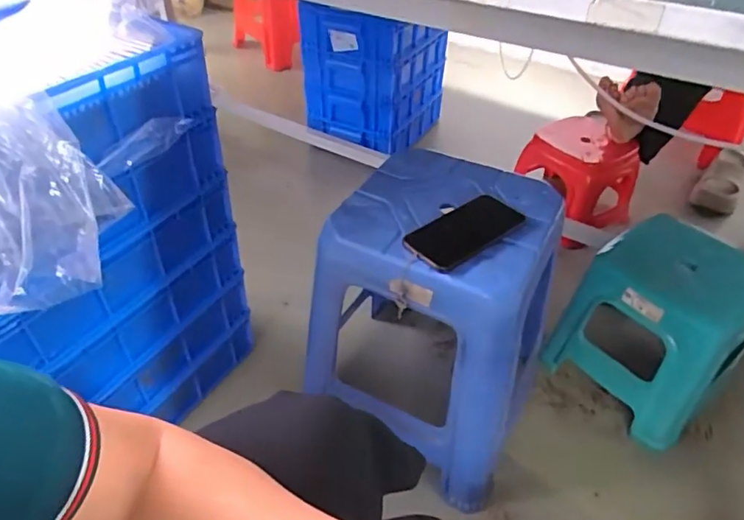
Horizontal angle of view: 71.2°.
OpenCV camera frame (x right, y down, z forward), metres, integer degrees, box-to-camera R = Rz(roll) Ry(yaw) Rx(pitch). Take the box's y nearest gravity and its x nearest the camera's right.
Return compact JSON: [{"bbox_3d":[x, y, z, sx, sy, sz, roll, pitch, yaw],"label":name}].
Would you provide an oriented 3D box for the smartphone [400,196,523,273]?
[{"bbox_3d":[0.122,-0.038,0.681,0.163,0.014,0.077,-26,49,-27],"label":"smartphone"}]

